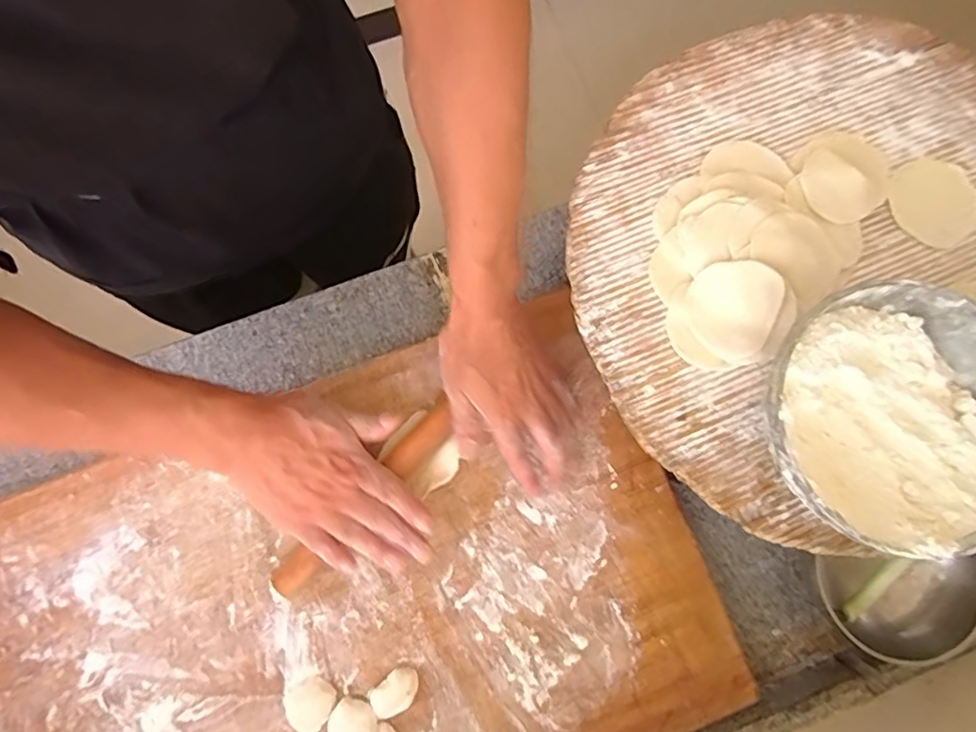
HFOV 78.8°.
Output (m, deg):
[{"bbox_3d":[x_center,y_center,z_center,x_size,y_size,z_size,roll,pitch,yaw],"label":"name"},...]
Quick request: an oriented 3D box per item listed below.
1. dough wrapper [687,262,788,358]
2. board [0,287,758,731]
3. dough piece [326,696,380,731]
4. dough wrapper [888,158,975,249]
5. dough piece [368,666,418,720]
[{"bbox_3d":[0.181,-0.043,0.440,0.064,0.005,0.068,0,92,12],"label":"dough wrapper"},{"bbox_3d":[-0.118,0.206,0.507,0.573,0.025,0.378,-21,80,-5],"label":"board"},{"bbox_3d":[-0.110,0.293,0.482,0.039,0.011,0.040,39,82,3],"label":"dough piece"},{"bbox_3d":[0.352,-0.131,0.467,0.070,0.004,0.071,-31,84,-7],"label":"dough wrapper"},{"bbox_3d":[-0.076,0.269,0.489,0.043,0.010,0.029,-44,86,-8],"label":"dough piece"}]

